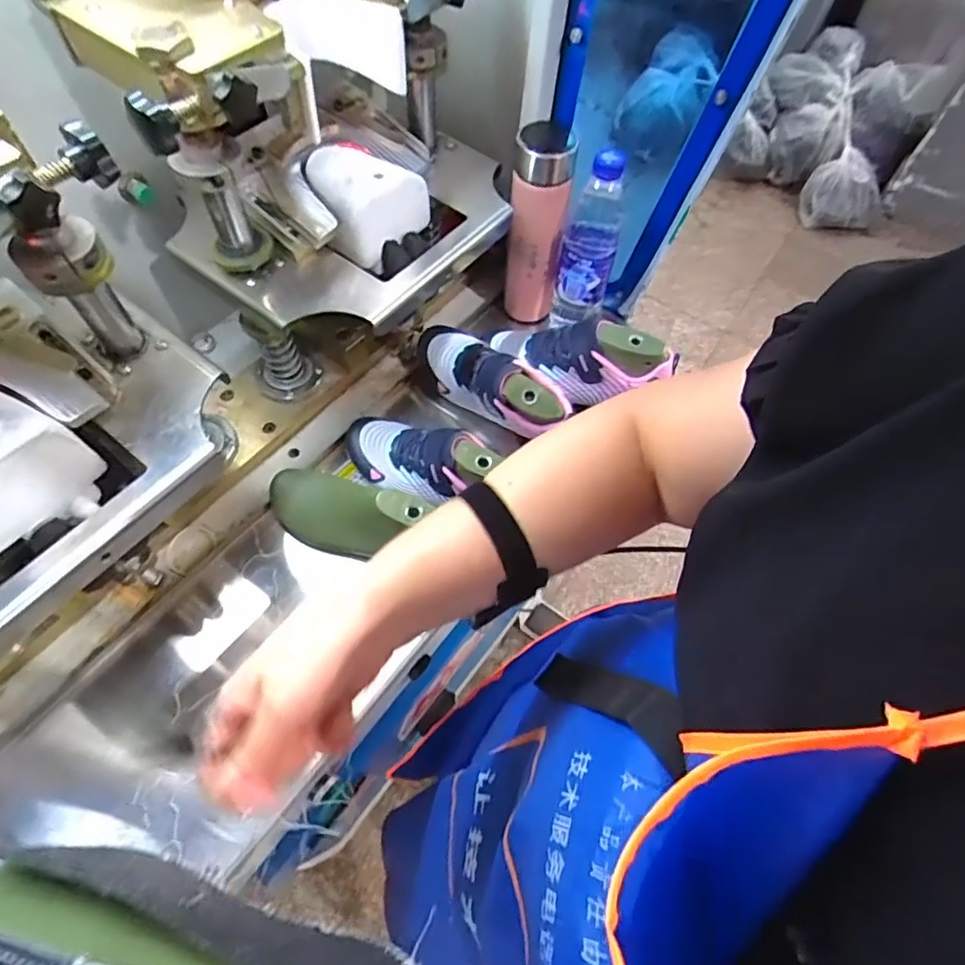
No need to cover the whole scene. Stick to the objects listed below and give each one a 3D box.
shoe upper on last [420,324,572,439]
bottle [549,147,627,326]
[{"bbox_3d":[0.007,-0.121,0.657,0.214,0.082,0.069,34,64,29],"label":"shoe upper on last"},{"bbox_3d":[0.124,-0.270,0.663,0.061,0.223,0.066,13,62,3],"label":"bottle"}]

